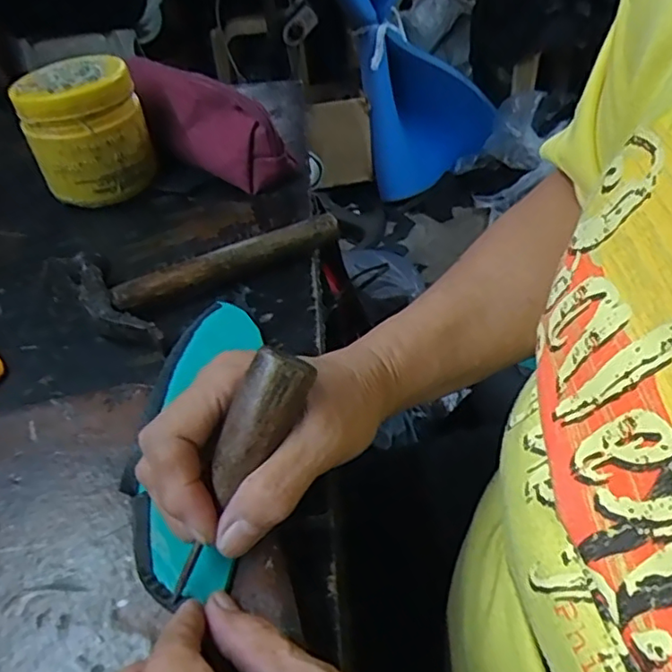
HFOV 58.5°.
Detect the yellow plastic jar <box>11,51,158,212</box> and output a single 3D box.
[{"bbox_3d":[-0.212,-0.172,0.518,0.096,0.105,0.086,-24,46,-16],"label":"yellow plastic jar"}]

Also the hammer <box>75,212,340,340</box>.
[{"bbox_3d":[-0.084,-0.044,0.429,0.185,0.025,0.090,-18,45,-10],"label":"hammer"}]

